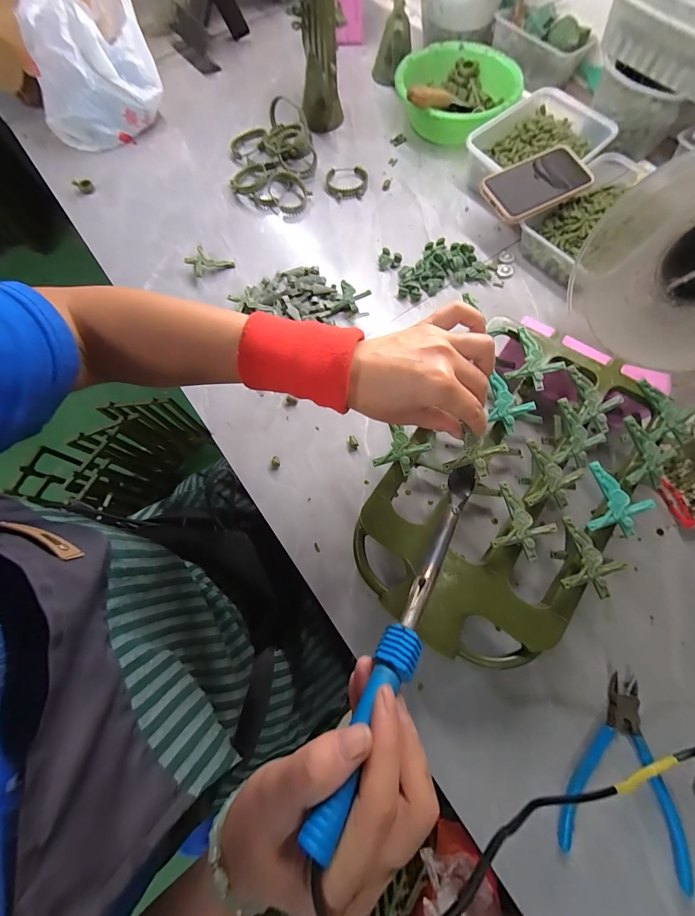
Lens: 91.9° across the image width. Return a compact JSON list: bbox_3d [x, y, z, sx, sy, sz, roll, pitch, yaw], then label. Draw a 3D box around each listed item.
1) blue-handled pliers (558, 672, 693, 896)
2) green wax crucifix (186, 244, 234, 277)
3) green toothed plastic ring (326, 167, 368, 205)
[{"bbox_3d":[0.249,0.278,0.301,0.103,0.015,0.140,15,73,6],"label":"blue-handled pliers"},{"bbox_3d":[-0.204,-0.291,0.500,0.068,0.018,0.039,-5,71,-15],"label":"green wax crucifix"},{"bbox_3d":[-0.001,-0.451,0.552,0.067,0.009,0.067,0,72,1],"label":"green toothed plastic ring"}]

